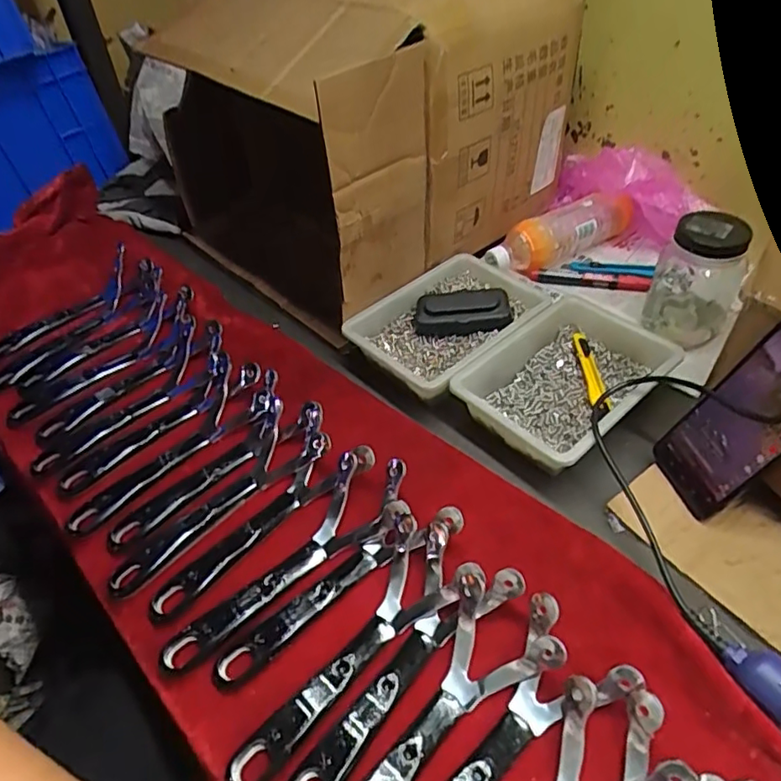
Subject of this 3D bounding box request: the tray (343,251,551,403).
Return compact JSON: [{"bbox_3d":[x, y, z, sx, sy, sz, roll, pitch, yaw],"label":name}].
[{"bbox_3d":[0.074,-0.079,0.678,0.211,0.046,0.142,-35,52,-26],"label":"tray"}]

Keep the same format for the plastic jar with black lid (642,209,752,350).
[{"bbox_3d":[0.328,-0.116,0.635,0.083,0.125,0.087,-3,45,3],"label":"plastic jar with black lid"}]

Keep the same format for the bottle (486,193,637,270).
[{"bbox_3d":[0.215,-0.204,0.777,0.214,0.056,0.062,-24,48,-17],"label":"bottle"}]

